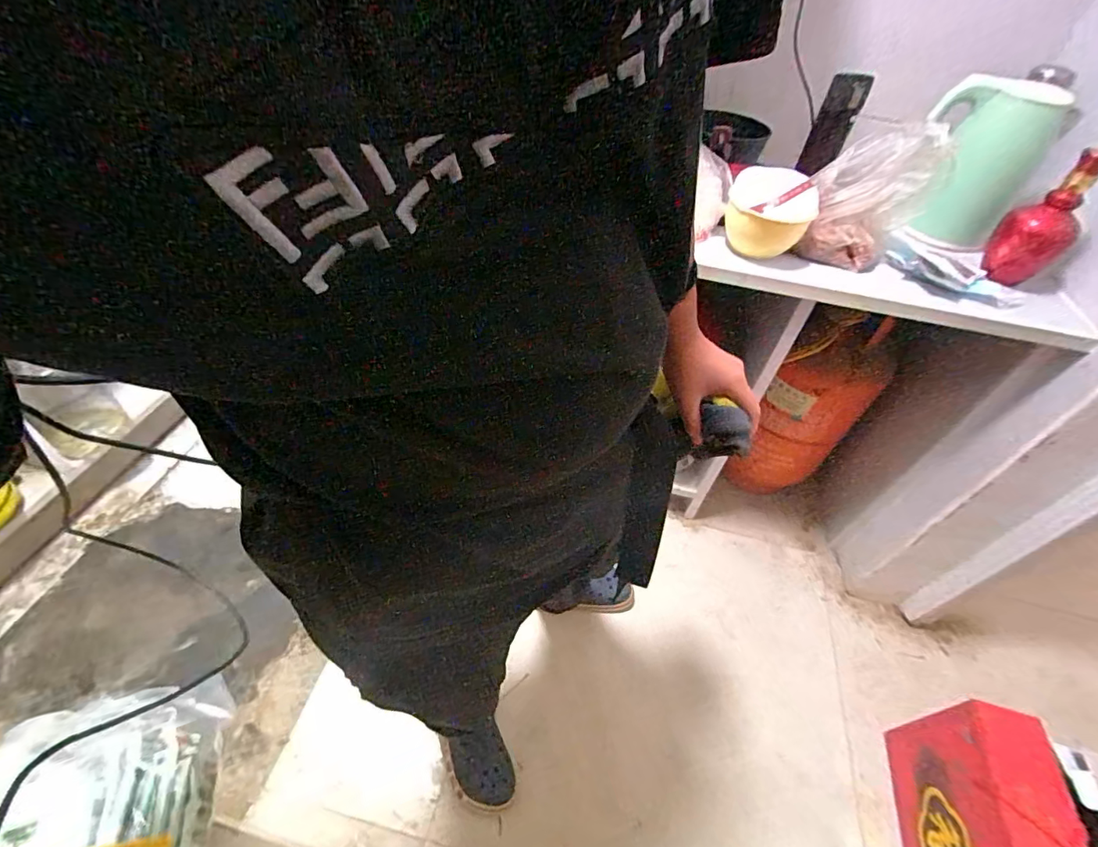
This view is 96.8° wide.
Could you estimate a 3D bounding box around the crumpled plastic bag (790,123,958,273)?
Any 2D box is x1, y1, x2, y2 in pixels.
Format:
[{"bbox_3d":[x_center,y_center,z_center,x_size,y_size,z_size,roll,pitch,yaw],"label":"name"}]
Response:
[{"bbox_3d":[0.533,-0.385,0.825,0.194,0.177,0.172,33,52,21],"label":"crumpled plastic bag"}]

